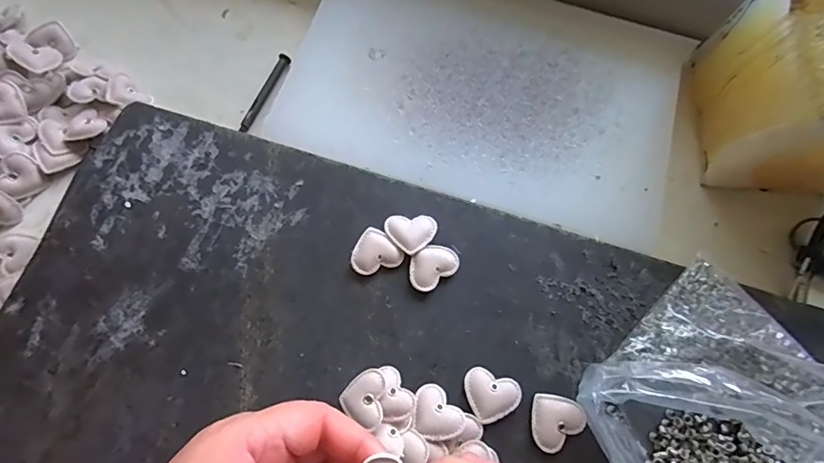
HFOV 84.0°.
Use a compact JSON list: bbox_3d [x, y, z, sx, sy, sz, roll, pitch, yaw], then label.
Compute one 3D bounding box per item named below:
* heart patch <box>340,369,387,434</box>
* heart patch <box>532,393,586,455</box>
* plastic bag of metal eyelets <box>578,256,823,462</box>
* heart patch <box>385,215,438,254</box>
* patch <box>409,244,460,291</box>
[{"bbox_3d":[-0.026,0.098,0.272,0.030,0.004,0.030,33,80,34],"label":"heart patch"},{"bbox_3d":[0.089,0.117,0.278,0.030,0.005,0.032,9,71,3],"label":"heart patch"},{"bbox_3d":[0.185,0.114,0.259,0.140,0.045,0.162,-30,74,-10],"label":"plastic bag of metal eyelets"},{"bbox_3d":[0.000,-0.002,0.313,0.030,0.006,0.031,-43,76,-13],"label":"heart patch"},{"bbox_3d":[0.014,0.023,0.305,0.035,0.007,0.024,-35,75,-11],"label":"patch"}]

